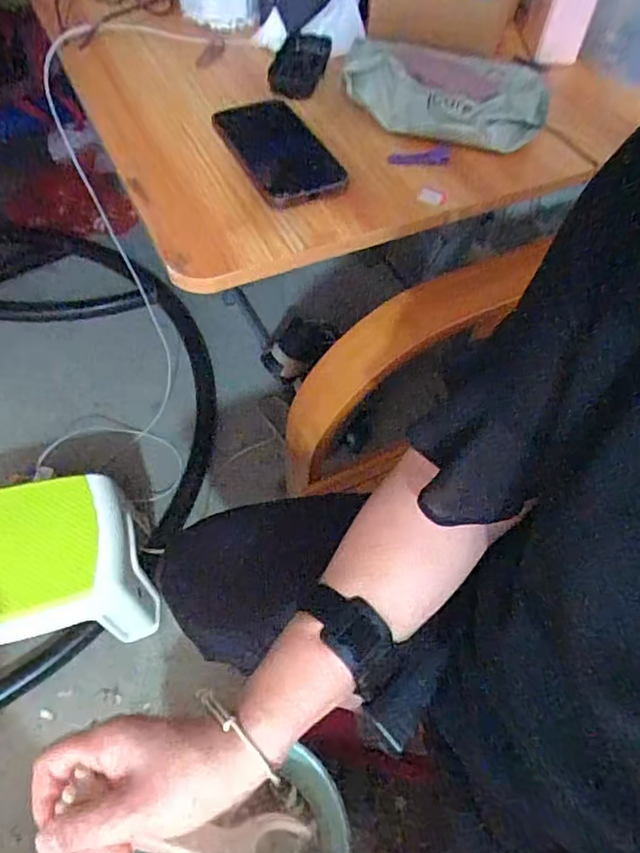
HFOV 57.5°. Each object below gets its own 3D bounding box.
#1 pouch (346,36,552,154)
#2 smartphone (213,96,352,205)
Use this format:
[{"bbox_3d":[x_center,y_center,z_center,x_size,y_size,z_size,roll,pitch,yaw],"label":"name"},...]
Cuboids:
[{"bbox_3d":[0.132,-0.349,0.591,0.196,0.046,0.141,16,55,7],"label":"pouch"},{"bbox_3d":[-0.041,-0.266,0.557,0.080,0.013,0.168,-22,59,-19],"label":"smartphone"}]

